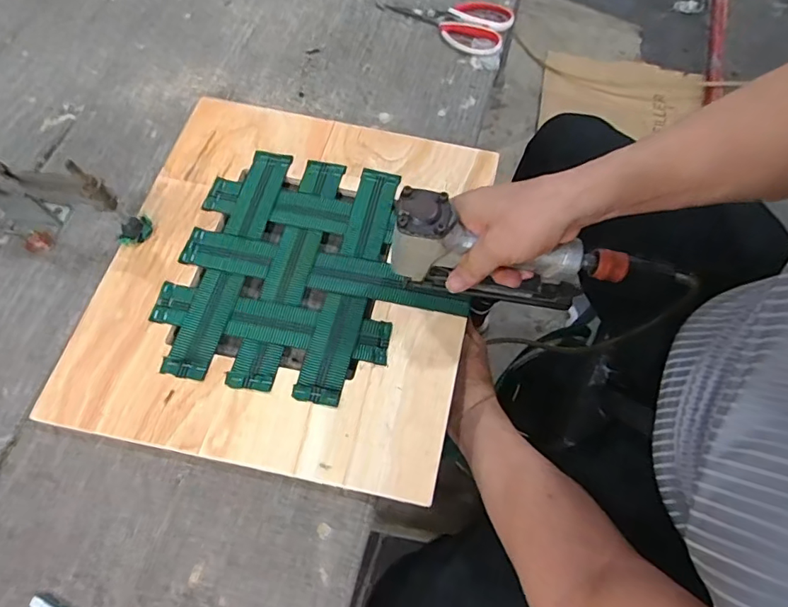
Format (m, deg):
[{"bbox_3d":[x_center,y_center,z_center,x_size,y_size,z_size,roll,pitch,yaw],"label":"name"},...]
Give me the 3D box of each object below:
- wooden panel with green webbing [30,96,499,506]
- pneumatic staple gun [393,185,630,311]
[{"bbox_3d":[-0.113,-0.039,0.563,0.392,0.012,0.417,11,66,7],"label":"wooden panel with green webbing"},{"bbox_3d":[0.105,-0.040,0.479,0.205,0.145,0.039,4,65,3],"label":"pneumatic staple gun"}]

